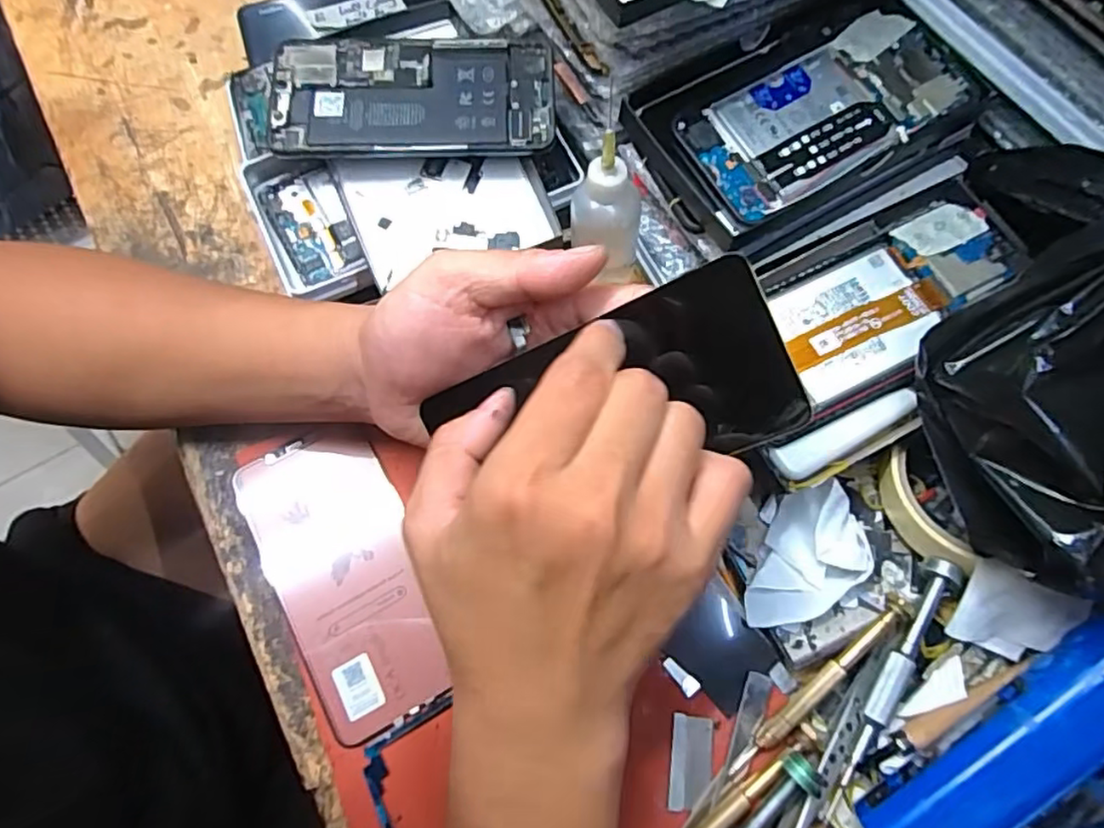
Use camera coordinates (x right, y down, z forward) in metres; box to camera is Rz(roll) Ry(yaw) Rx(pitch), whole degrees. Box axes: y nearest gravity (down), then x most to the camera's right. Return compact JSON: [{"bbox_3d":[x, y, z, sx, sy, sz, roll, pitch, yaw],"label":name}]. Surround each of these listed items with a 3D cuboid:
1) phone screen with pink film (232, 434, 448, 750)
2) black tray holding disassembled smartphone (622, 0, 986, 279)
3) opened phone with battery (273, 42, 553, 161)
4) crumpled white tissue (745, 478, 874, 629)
[{"bbox_3d":[-0.102,0.078,0.323,0.072,0.007,0.149,-29,72,-8],"label":"phone screen with pink film"},{"bbox_3d":[0.140,-0.161,0.365,0.178,0.043,0.110,-30,72,-8],"label":"black tray holding disassembled smartphone"},{"bbox_3d":[-0.079,-0.180,0.365,0.156,0.016,0.077,-2,70,1],"label":"opened phone with battery"},{"bbox_3d":[0.124,0.071,0.306,0.044,0.032,0.071,26,73,11],"label":"crumpled white tissue"}]

